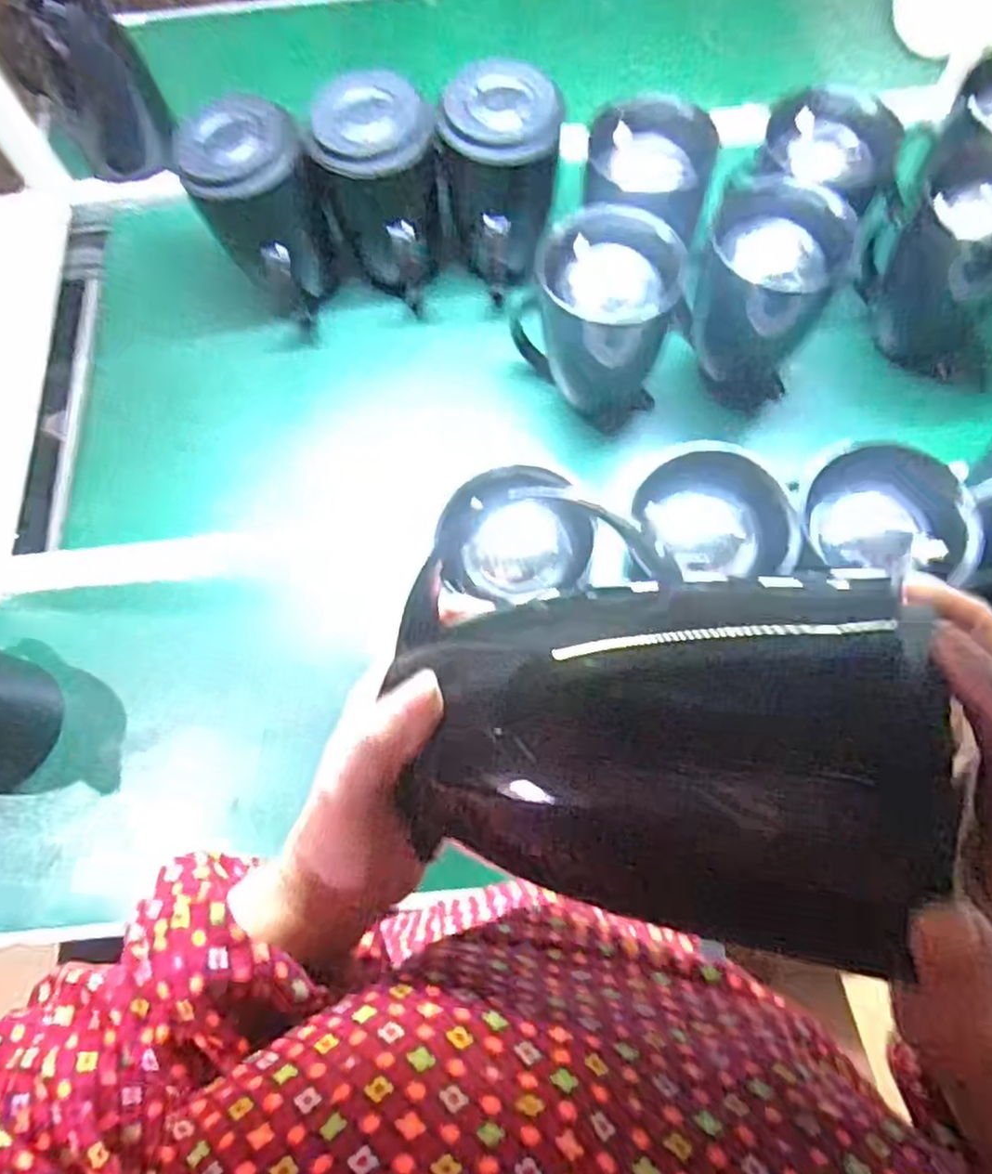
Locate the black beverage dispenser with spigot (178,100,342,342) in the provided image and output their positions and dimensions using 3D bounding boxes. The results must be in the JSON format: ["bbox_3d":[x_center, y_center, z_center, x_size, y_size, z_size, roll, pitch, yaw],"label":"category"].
[{"bbox_3d":[-0.230,-0.379,0.750,0.101,0.192,0.115,17,72,8],"label":"black beverage dispenser with spigot"}]

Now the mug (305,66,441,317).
[{"bbox_3d":[-0.113,-0.411,0.763,0.110,0.178,0.106,30,74,12],"label":"mug"}]

